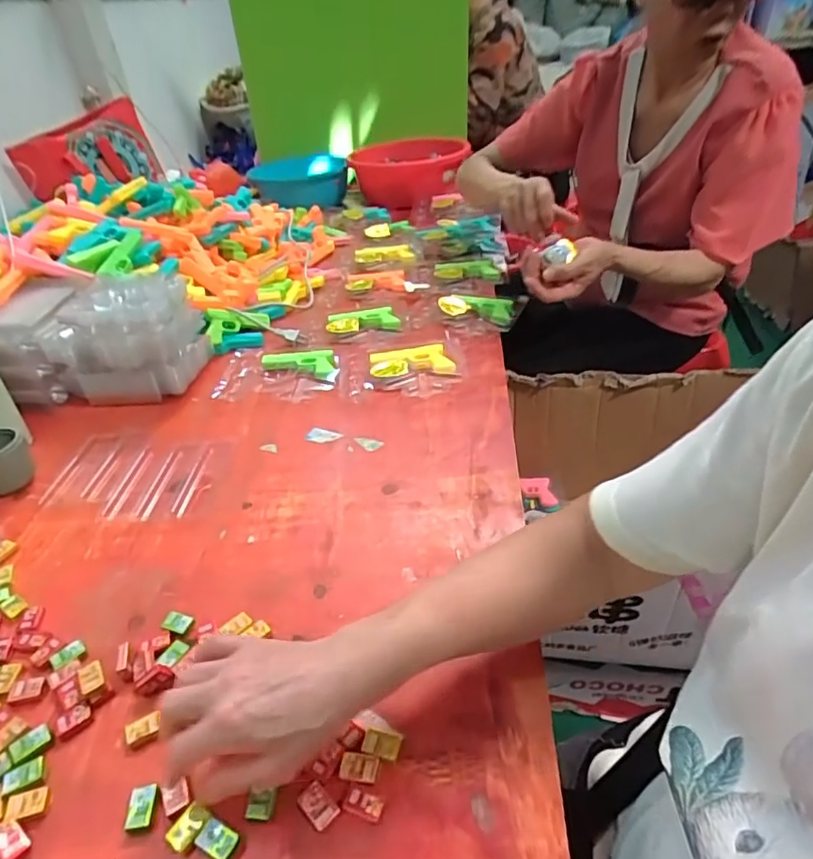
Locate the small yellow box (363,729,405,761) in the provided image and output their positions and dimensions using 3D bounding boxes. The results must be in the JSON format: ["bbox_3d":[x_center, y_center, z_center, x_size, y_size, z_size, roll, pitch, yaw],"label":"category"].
[{"bbox_3d":[-0.017,0.221,0.392,0.027,0.005,0.016,5,38,14],"label":"small yellow box"}]

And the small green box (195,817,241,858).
[{"bbox_3d":[-0.120,0.261,0.354,0.026,0.006,0.017,13,41,24],"label":"small green box"}]

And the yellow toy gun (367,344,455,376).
[{"bbox_3d":[0.006,-0.100,0.804,0.115,0.018,0.072,-7,37,-2],"label":"yellow toy gun"}]

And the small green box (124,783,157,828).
[{"bbox_3d":[-0.177,0.252,0.373,0.016,0.006,0.025,-6,37,0],"label":"small green box"}]

